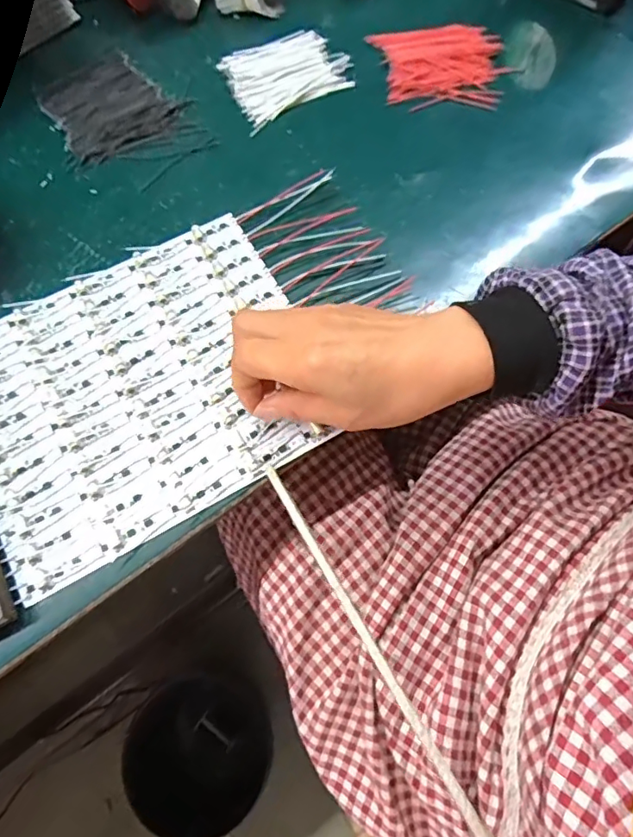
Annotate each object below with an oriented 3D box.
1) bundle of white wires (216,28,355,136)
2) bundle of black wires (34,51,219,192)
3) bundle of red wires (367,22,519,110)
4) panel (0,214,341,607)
[{"bbox_3d":[-0.026,-0.299,0.463,0.100,0.014,0.080,-26,70,-8],"label":"bundle of white wires"},{"bbox_3d":[-0.170,-0.252,0.452,0.103,0.005,0.153,-40,73,-13],"label":"bundle of black wires"},{"bbox_3d":[0.107,-0.302,0.458,0.110,0.018,0.088,0,69,1],"label":"bundle of red wires"},{"bbox_3d":[-0.118,-0.023,0.357,0.227,0.004,0.193,-28,71,-9],"label":"panel"}]

